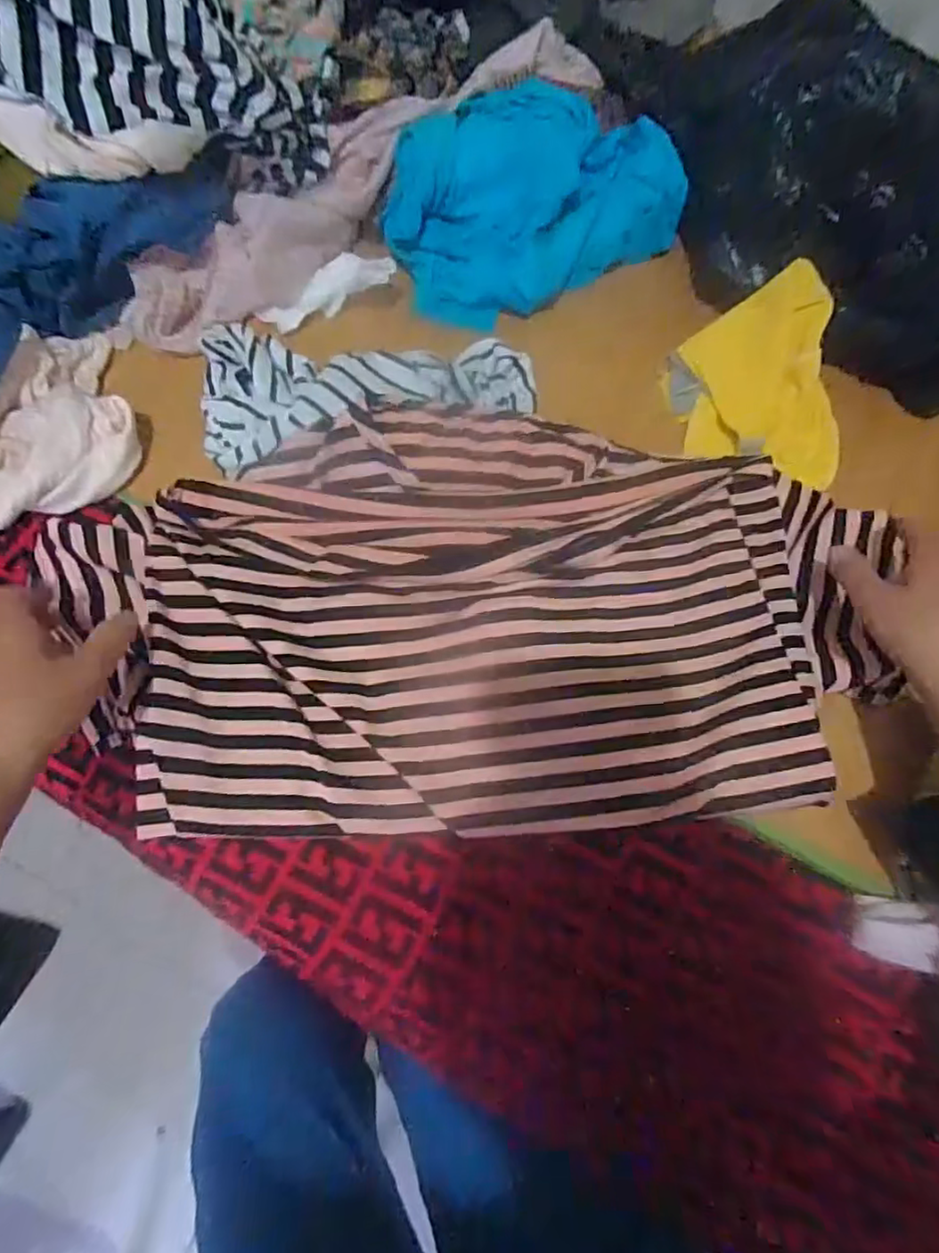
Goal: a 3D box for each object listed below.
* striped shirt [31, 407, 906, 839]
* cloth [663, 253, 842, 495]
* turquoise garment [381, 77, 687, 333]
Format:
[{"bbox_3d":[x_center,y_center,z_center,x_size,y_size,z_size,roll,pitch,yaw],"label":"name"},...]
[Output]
[{"bbox_3d":[0.010,-0.009,0.435,0.565,0.055,0.289,-5,76,-1],"label":"striped shirt"},{"bbox_3d":[0.235,-0.193,0.500,0.124,0.055,0.161,-11,71,-6],"label":"cloth"},{"bbox_3d":[0.051,-0.382,0.544,0.244,0.080,0.157,-27,74,-12],"label":"turquoise garment"}]

